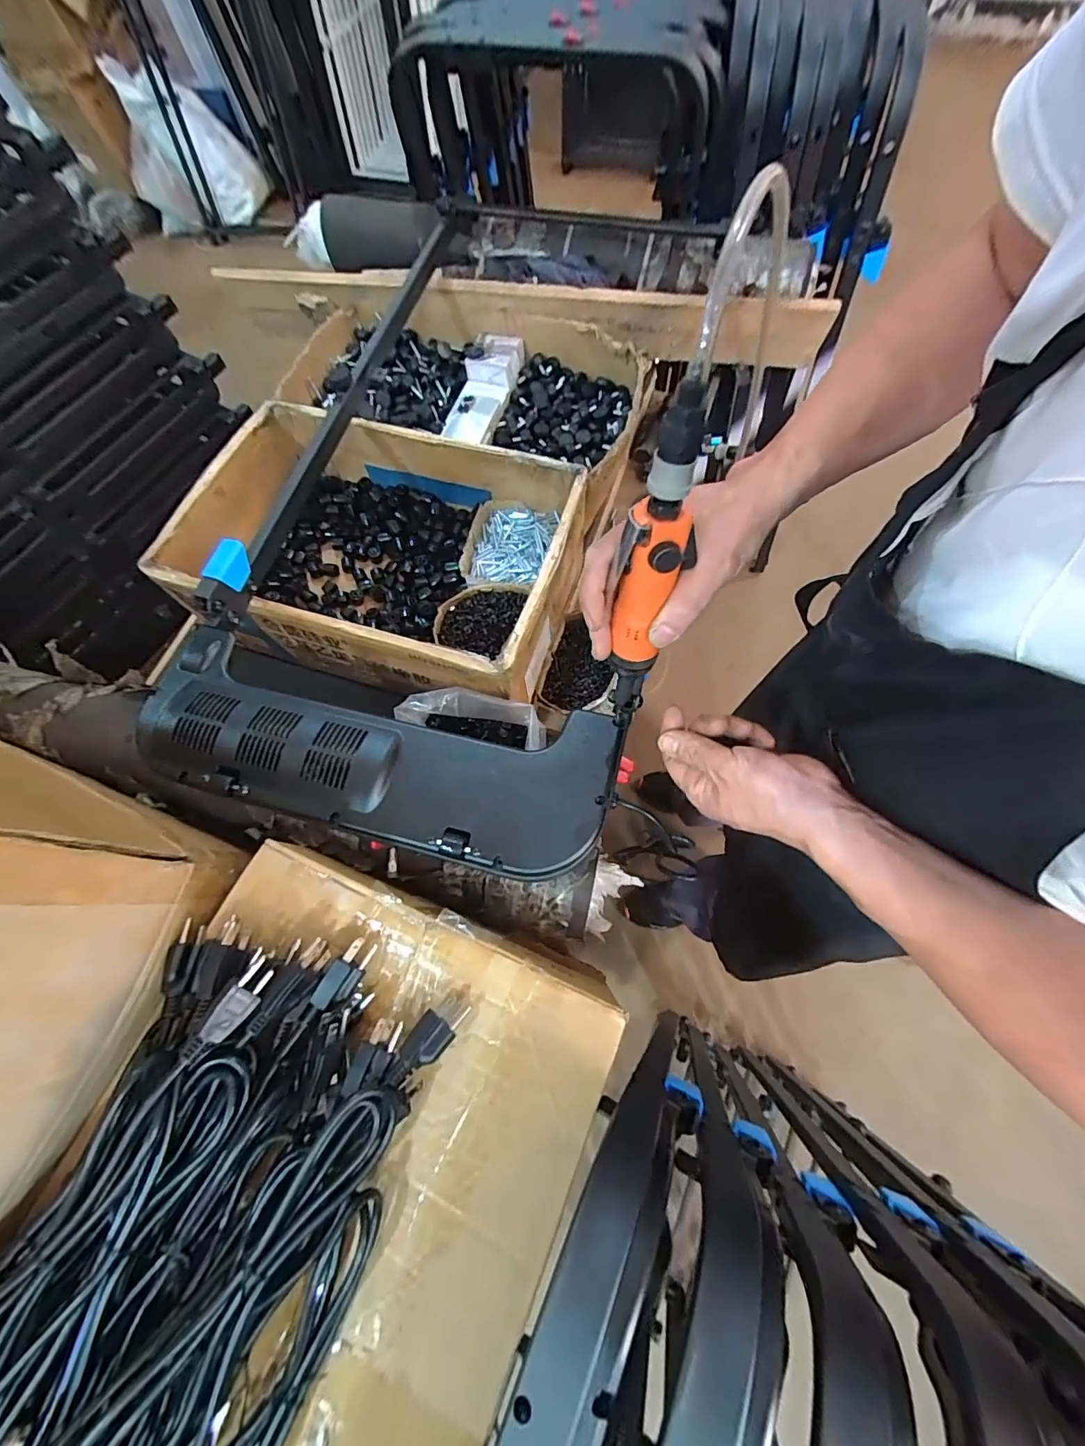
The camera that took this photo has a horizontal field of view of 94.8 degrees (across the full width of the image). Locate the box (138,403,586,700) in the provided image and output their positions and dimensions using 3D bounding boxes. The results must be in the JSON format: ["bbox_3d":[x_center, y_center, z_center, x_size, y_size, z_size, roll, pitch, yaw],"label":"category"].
[{"bbox_3d":[-0.232,-0.246,0.745,0.525,0.168,0.351,17,71,9],"label":"box"}]

